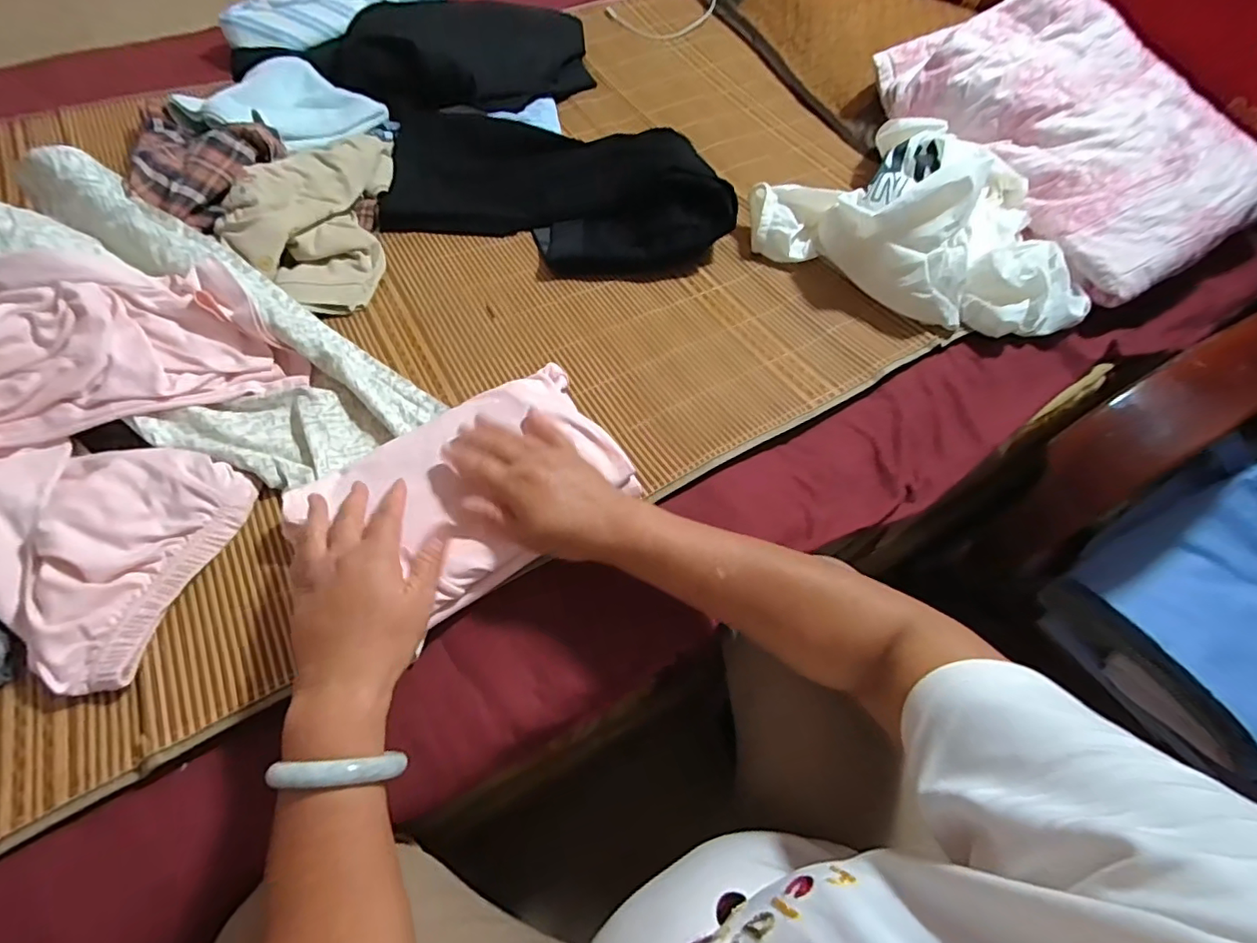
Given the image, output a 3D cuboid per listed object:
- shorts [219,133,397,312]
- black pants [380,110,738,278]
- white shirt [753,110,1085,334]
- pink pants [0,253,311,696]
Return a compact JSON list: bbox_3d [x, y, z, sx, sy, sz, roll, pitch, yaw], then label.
[{"bbox_3d":[-0.389,-0.322,0.663,0.157,0.080,0.293,-5,59,-6],"label":"shorts"},{"bbox_3d":[-0.106,-0.401,0.732,0.503,0.069,0.269,14,59,5],"label":"black pants"},{"bbox_3d":[0.379,-0.317,0.667,0.391,0.122,0.272,40,65,19],"label":"white shirt"},{"bbox_3d":[-0.481,-0.053,0.481,0.349,0.084,0.336,22,60,10],"label":"pink pants"}]

